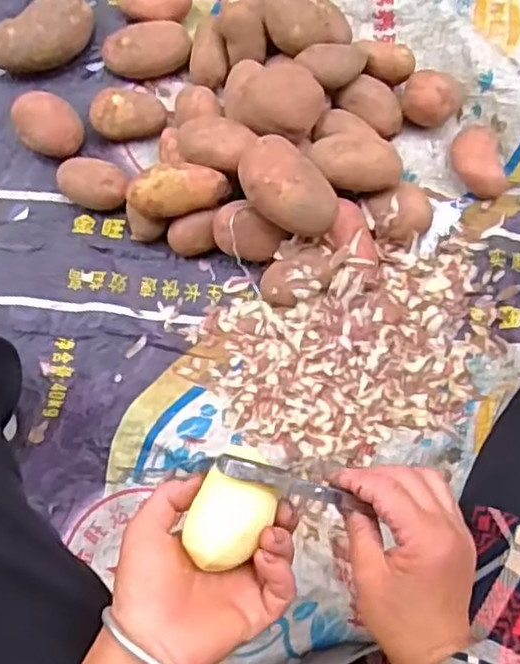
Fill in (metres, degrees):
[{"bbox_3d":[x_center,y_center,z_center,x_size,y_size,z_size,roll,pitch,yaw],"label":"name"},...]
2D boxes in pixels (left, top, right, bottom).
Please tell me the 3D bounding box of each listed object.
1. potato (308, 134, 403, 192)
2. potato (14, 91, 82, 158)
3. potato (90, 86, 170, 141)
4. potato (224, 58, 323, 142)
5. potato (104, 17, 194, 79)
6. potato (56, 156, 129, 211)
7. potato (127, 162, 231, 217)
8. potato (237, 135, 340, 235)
[{"bbox_3d":[0.113,-0.198,0.821,0.109,0.056,0.069,20,78,4],"label":"potato"},{"bbox_3d":[-0.269,-0.262,0.885,0.075,0.063,0.087,-33,80,-8],"label":"potato"},{"bbox_3d":[-0.170,-0.281,0.889,0.095,0.047,0.061,-12,78,-4],"label":"potato"},{"bbox_3d":[0.011,-0.279,0.826,0.125,0.062,0.092,21,78,4],"label":"potato"},{"bbox_3d":[-0.150,-0.371,0.914,0.115,0.047,0.068,-6,77,-2],"label":"potato"},{"bbox_3d":[-0.211,-0.185,0.870,0.090,0.047,0.060,14,77,2],"label":"potato"},{"bbox_3d":[-0.096,-0.168,0.819,0.119,0.055,0.060,-8,77,-3],"label":"potato"},{"bbox_3d":[0.031,-0.164,0.782,0.083,0.053,0.123,-38,80,-9],"label":"potato"}]

